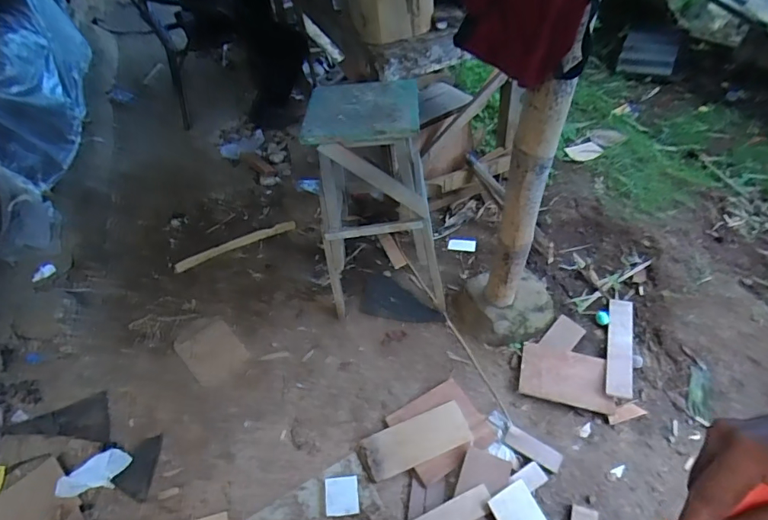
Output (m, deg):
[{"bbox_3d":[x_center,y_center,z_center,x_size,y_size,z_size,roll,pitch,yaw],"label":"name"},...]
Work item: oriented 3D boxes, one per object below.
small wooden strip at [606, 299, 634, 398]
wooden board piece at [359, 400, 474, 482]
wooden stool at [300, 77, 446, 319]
[{"bbox_3d":[0.767,0.272,1.486,0.076,0.011,0.362,12,53,17],"label":"small wooden strip"},{"bbox_3d":[0.091,0.517,1.319,0.305,0.018,0.126,-18,48,-13],"label":"wooden board piece"},{"bbox_3d":[-0.015,-0.231,1.526,0.361,0.694,0.466,-5,41,6],"label":"wooden stool"}]

